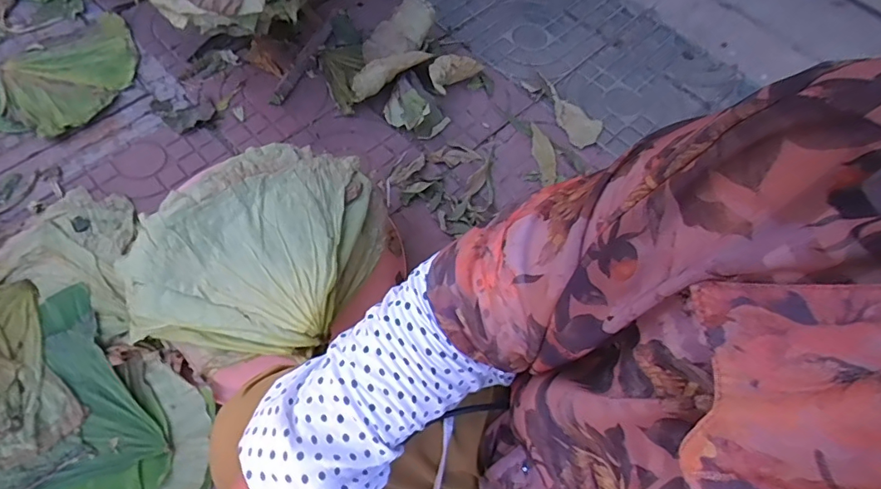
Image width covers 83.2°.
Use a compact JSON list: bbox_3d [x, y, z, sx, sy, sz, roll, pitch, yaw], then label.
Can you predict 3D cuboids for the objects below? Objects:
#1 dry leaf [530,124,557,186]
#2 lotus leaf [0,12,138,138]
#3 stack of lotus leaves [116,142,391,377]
[{"bbox_3d":[0.236,-0.213,1.134,0.048,0.006,0.161,-2,64,-3],"label":"dry leaf"},{"bbox_3d":[-0.993,-0.331,1.153,0.601,0.022,0.305,-35,70,-17],"label":"lotus leaf"},{"bbox_3d":[-0.288,-0.008,0.780,0.355,0.120,0.384,15,63,5],"label":"stack of lotus leaves"}]

